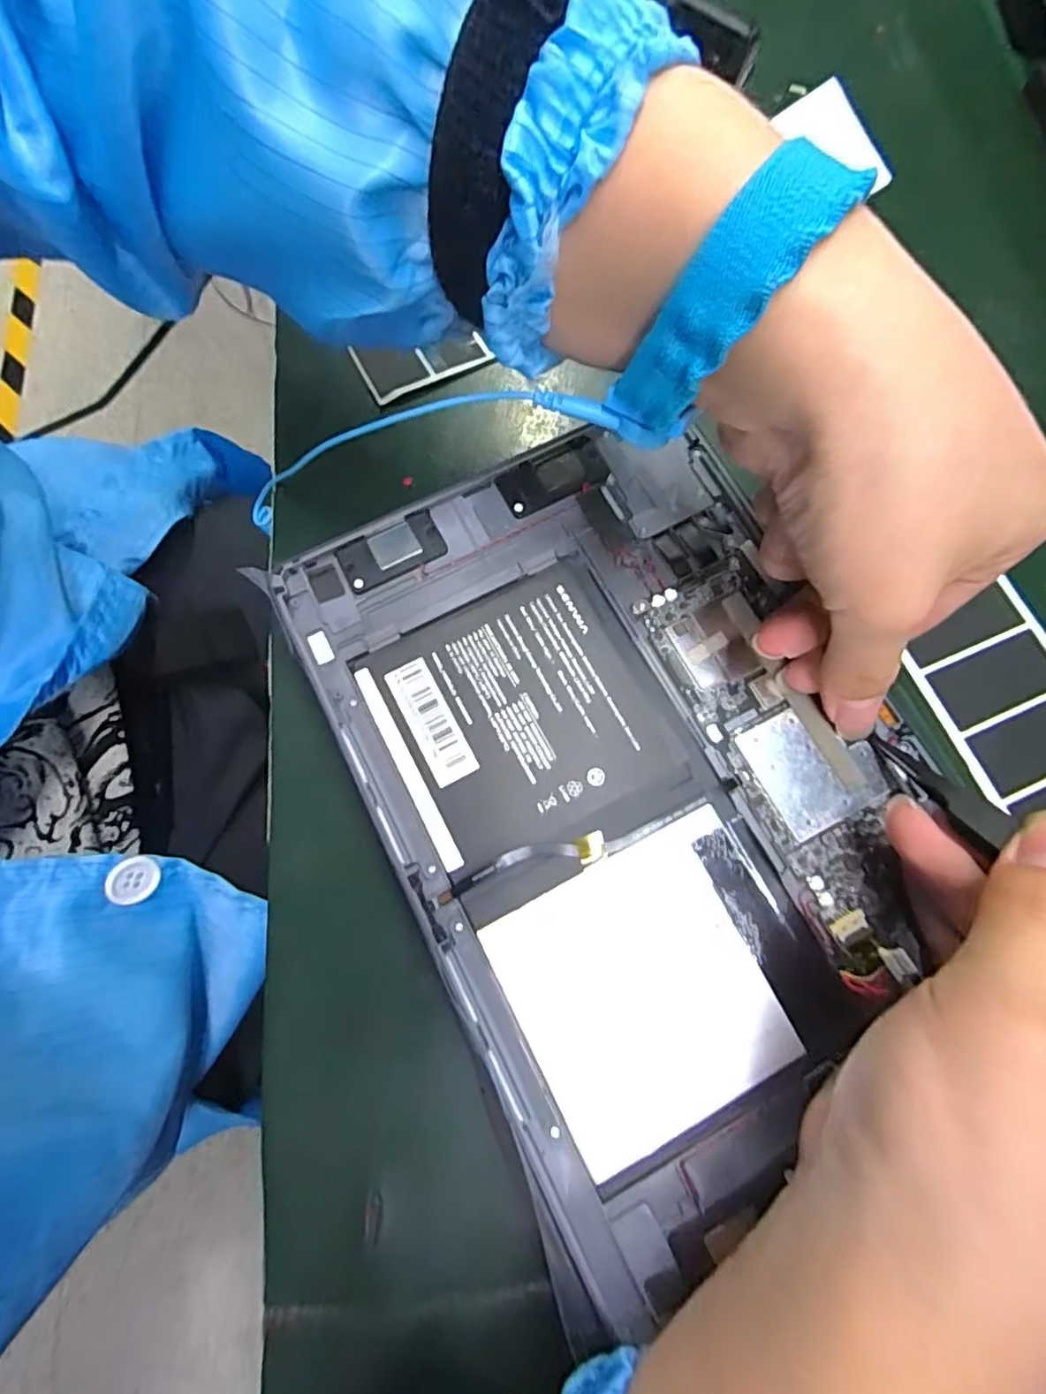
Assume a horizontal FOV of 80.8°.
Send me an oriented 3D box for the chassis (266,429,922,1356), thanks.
[{"bbox_3d":[0.034,0.025,0.199,0.153,0.017,0.236,-25,72,-8],"label":"chassis"}]

